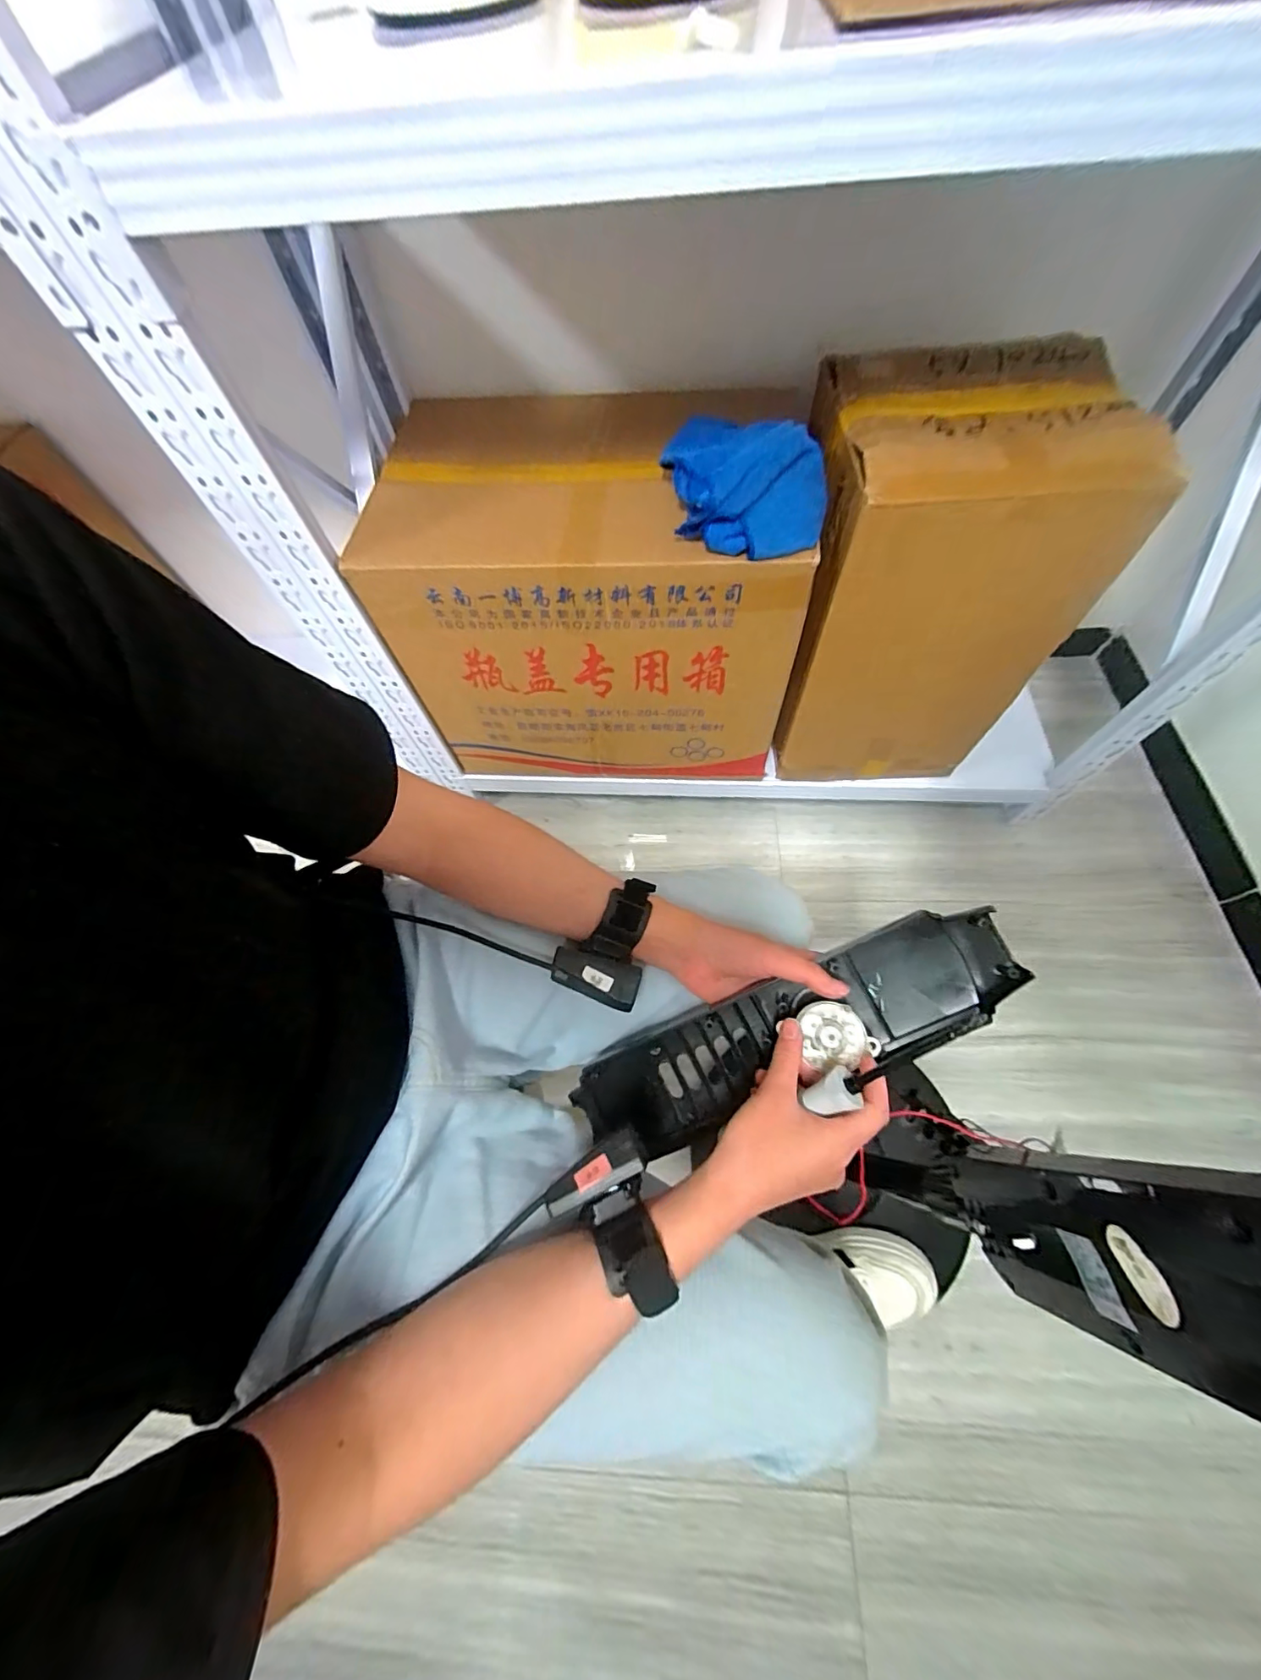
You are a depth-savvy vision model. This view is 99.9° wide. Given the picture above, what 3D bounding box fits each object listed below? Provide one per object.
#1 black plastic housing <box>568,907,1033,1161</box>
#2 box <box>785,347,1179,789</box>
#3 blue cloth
[{"bbox_3d":[0.125,0.159,0.426,0.351,0.045,0.092,-27,61,13],"label":"black plastic housing"},{"bbox_3d":[0.417,-0.354,0.809,0.316,0.530,0.258,0,62,3],"label":"box"},{"bbox_3d":[0.131,-0.428,0.629,0.193,0.086,0.186,6,62,7],"label":"blue cloth"}]

